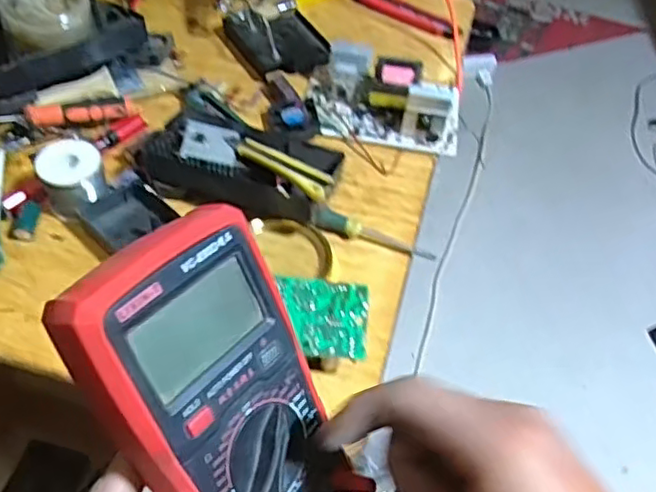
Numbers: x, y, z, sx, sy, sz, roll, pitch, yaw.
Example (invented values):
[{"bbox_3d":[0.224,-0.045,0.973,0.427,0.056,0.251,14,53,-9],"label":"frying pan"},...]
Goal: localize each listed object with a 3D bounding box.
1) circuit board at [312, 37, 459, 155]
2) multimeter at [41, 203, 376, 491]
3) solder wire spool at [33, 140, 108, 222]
[{"bbox_3d":[0.061,-0.161,0.671,0.159,0.052,0.112,6,51,-2],"label":"circuit board"},{"bbox_3d":[-0.047,0.083,0.290,0.042,0.183,0.091,-3,28,43],"label":"multimeter"},{"bbox_3d":[-0.223,-0.059,0.557,0.052,0.049,0.048,-19,56,-20],"label":"solder wire spool"}]

